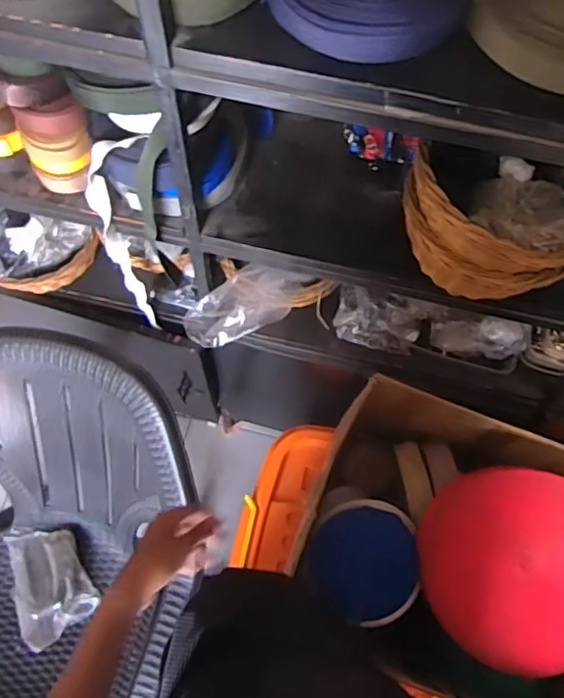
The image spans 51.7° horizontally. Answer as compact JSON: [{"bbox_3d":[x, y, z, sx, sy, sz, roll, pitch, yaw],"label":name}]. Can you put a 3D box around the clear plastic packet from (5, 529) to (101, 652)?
[{"bbox_3d":[-0.466,0.454,1.160,0.143,0.044,0.222,-27,71,-12],"label":"clear plastic packet"}]

